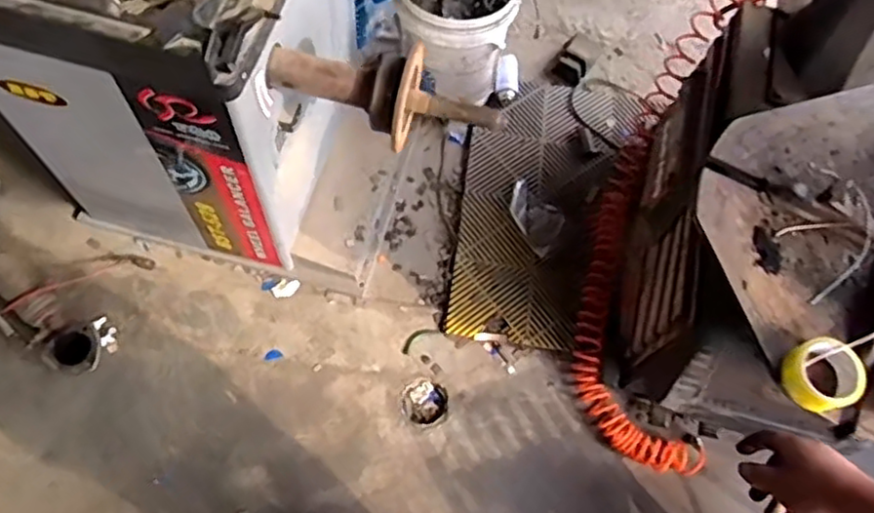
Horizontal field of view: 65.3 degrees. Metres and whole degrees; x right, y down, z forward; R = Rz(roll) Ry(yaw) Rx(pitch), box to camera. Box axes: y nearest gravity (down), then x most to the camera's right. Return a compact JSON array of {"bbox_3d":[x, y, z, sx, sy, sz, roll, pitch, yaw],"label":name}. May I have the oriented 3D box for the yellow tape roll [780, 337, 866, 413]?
[{"bbox_3d":[0.510,0.154,0.899,0.089,0.037,0.089,1,67,-3],"label":"yellow tape roll"}]

